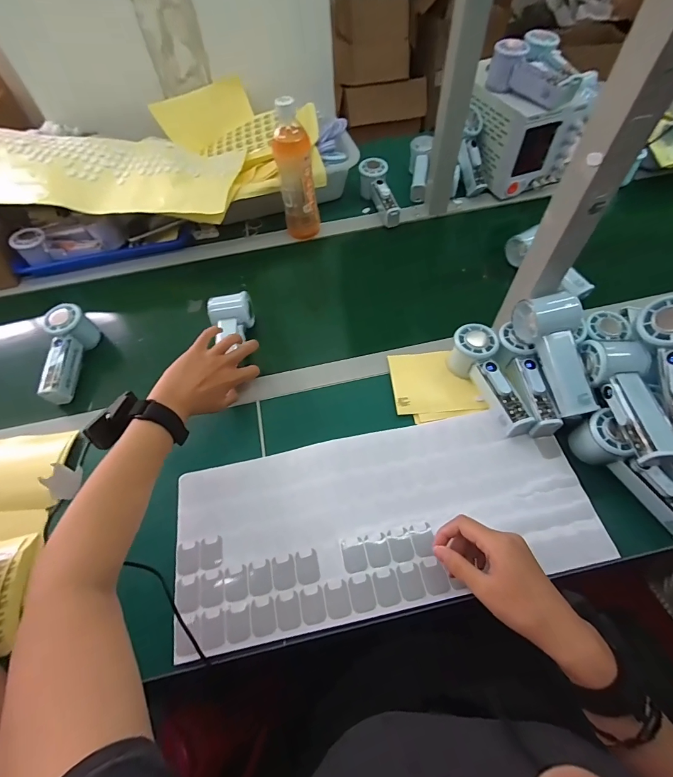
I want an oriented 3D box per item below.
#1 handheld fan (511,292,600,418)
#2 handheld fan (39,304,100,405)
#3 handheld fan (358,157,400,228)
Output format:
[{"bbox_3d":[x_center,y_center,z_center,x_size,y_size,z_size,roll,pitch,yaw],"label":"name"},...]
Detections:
[{"bbox_3d":[0.279,-0.044,0.448,0.059,0.057,0.151,-14,81,-5],"label":"handheld fan"},{"bbox_3d":[-0.421,-0.053,0.556,0.053,0.060,0.157,-9,58,-2],"label":"handheld fan"},{"bbox_3d":[0.093,-0.391,0.736,0.048,0.060,0.157,-18,71,-7],"label":"handheld fan"}]

